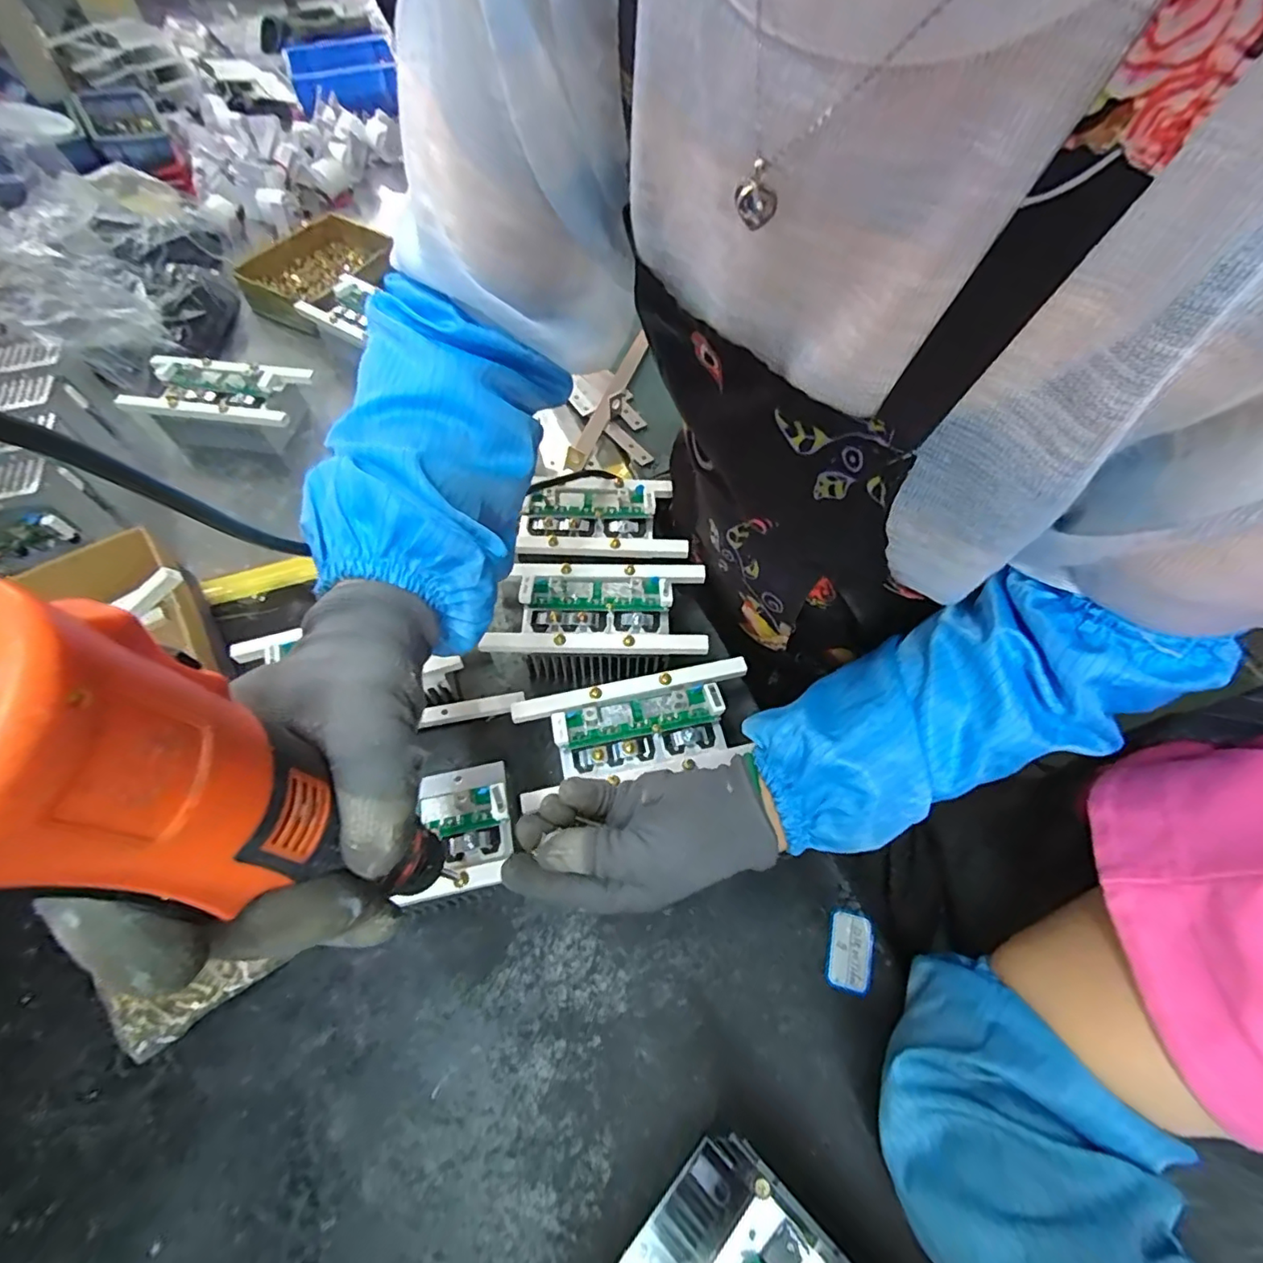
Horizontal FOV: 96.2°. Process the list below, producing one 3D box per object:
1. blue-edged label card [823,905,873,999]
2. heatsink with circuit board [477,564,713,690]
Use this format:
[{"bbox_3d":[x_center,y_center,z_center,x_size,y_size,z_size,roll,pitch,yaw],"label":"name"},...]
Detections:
[{"bbox_3d":[0.148,0.218,0.387,0.029,0.005,0.050,9,64,17],"label":"blue-edged label card"},{"bbox_3d":[-0.028,-0.009,0.481,0.169,0.056,0.091,-1,61,-3],"label":"heatsink with circuit board"}]

